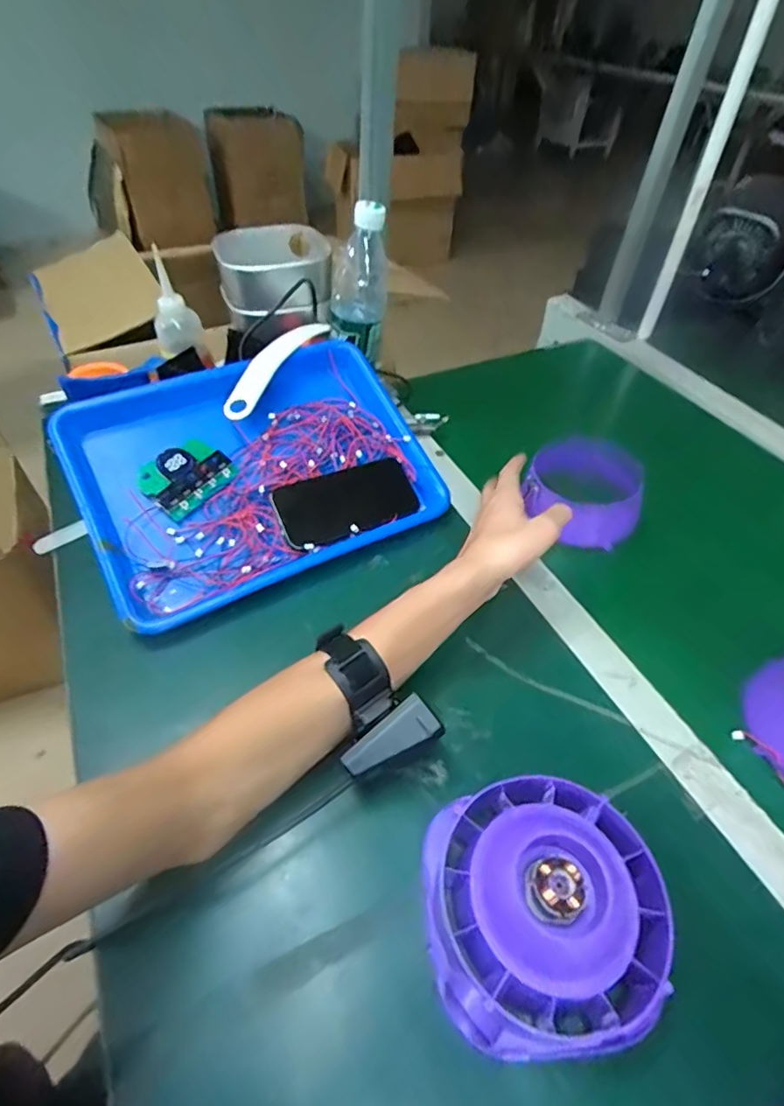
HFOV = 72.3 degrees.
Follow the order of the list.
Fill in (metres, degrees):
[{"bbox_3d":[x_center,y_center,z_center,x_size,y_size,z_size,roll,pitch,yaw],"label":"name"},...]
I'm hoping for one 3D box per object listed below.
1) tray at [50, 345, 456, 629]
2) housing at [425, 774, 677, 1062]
[{"bbox_3d":[-0.135,-0.083,0.551,0.331,0.044,0.248,-26,74,-20],"label":"tray"},{"bbox_3d":[0.089,0.206,0.317,0.131,0.064,0.130,1,48,-2],"label":"housing"}]

